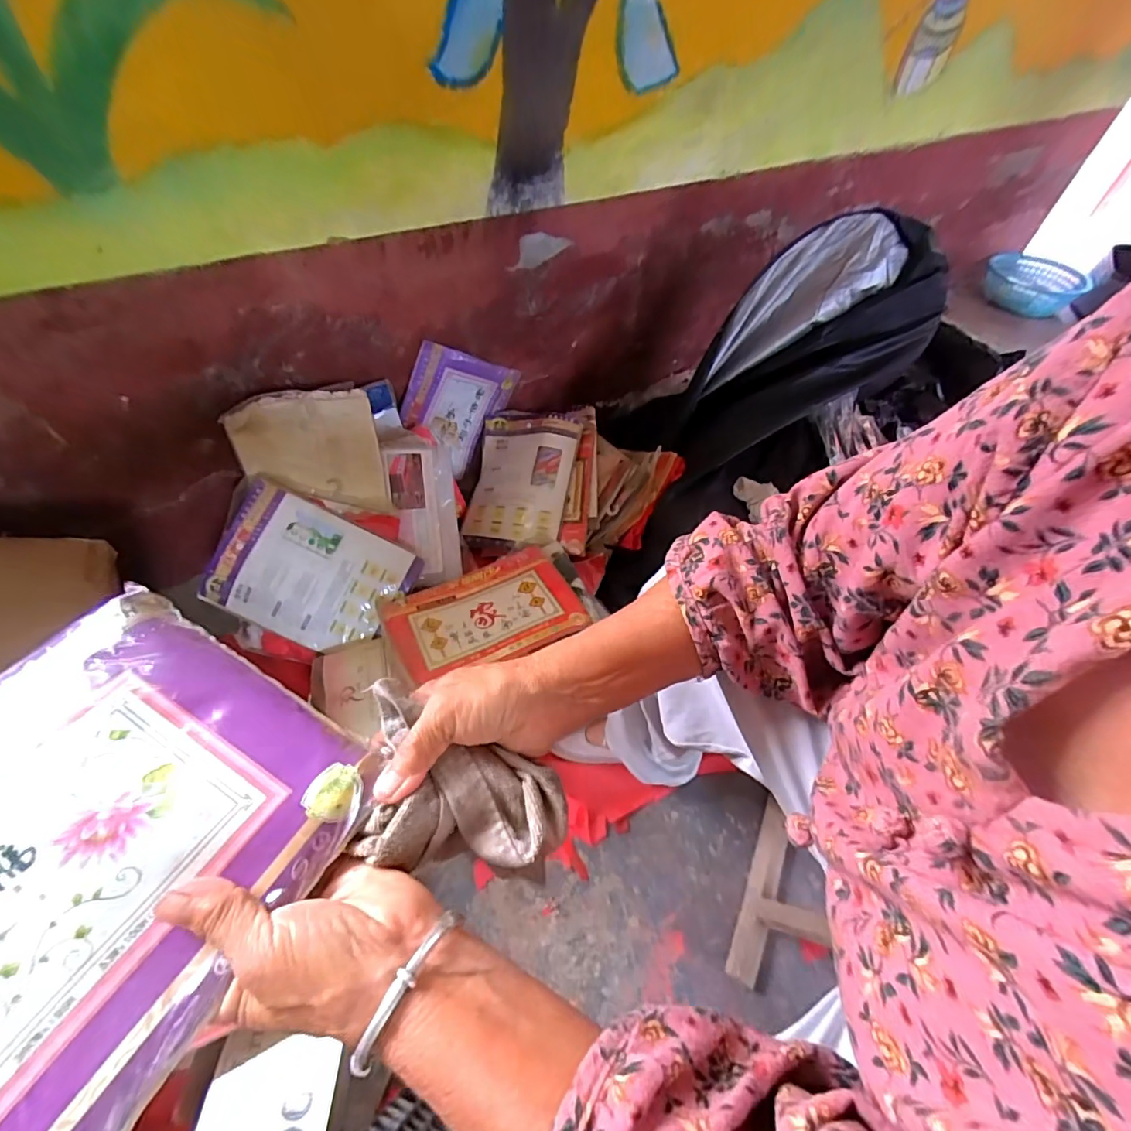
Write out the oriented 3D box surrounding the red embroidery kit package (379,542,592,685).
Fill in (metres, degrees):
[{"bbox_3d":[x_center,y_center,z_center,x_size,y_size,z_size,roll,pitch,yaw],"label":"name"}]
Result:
[{"bbox_3d":[-0.131,0.064,0.771,0.277,0.016,0.211,-17,43,-16],"label":"red embroidery kit package"}]

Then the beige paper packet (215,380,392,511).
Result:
[{"bbox_3d":[-0.382,-0.165,0.747,0.195,0.181,0.047,-11,25,-14],"label":"beige paper packet"}]

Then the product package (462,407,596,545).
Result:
[{"bbox_3d":[-0.081,-0.193,0.959,0.197,0.049,0.271,8,78,20],"label":"product package"}]

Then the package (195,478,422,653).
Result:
[{"bbox_3d":[-0.399,0.011,0.767,0.287,0.043,0.203,26,86,-11],"label":"package"}]

